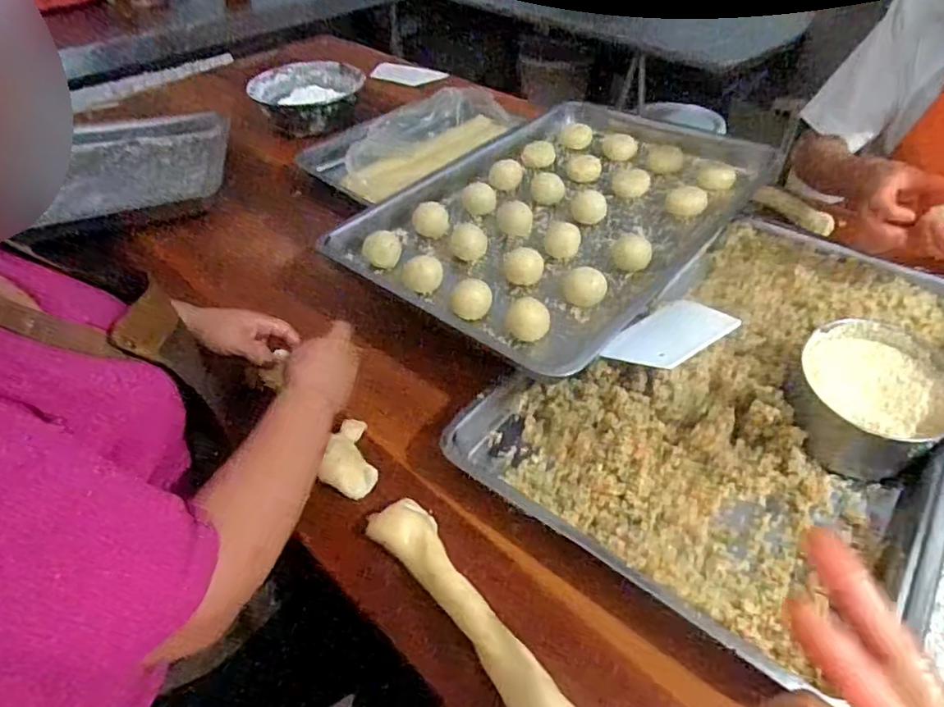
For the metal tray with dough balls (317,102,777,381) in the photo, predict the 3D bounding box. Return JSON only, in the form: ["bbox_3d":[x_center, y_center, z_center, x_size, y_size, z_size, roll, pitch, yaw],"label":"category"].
[{"bbox_3d":[0.121,-0.202,0.853,0.382,0.056,0.532,26,50,27],"label":"metal tray with dough balls"}]

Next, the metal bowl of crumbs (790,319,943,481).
[{"bbox_3d":[0.387,0.039,0.591,0.140,0.079,0.148,28,63,14],"label":"metal bowl of crumbs"}]

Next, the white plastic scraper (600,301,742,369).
[{"bbox_3d":[0.213,-0.020,0.655,0.129,0.008,0.096,-29,26,-18],"label":"white plastic scraper"}]

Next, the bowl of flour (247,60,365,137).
[{"bbox_3d":[-0.314,-0.496,1.178,0.205,0.088,0.218,-1,43,1],"label":"bowl of flour"}]

